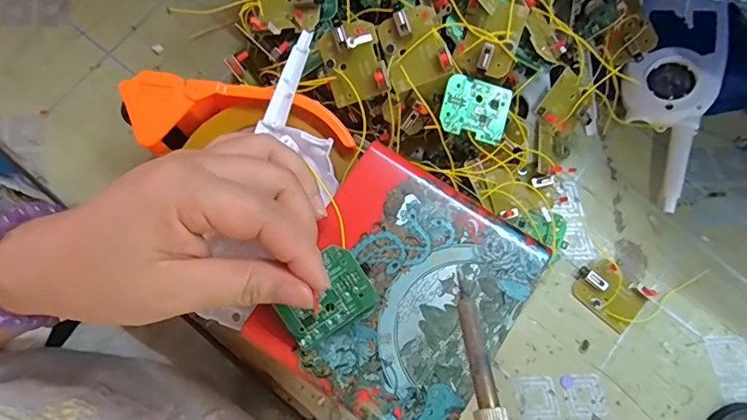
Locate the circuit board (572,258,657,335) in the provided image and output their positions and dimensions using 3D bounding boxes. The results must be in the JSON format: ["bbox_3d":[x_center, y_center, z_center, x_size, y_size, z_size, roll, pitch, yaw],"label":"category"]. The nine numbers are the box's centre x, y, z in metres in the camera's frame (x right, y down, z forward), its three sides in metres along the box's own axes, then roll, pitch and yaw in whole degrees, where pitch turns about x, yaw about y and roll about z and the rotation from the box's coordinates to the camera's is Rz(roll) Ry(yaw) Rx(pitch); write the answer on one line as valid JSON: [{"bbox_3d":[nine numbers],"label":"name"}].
[{"bbox_3d":[0.157,0.054,0.315,0.043,0.010,0.034,43,81,10],"label":"circuit board"}]

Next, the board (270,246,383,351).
[{"bbox_3d":[-0.022,0.041,0.222,0.042,0.004,0.033,-37,95,-10],"label":"board"}]

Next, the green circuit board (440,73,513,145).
[{"bbox_3d":[0.061,-0.060,0.286,0.043,0.004,0.033,13,94,-16],"label":"green circuit board"}]

